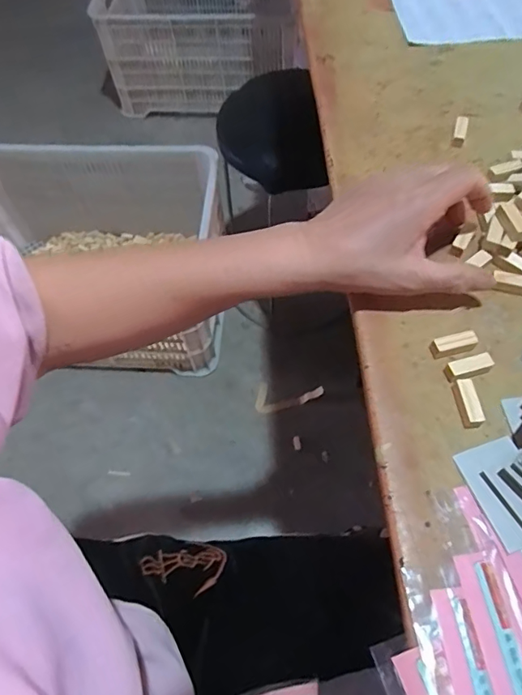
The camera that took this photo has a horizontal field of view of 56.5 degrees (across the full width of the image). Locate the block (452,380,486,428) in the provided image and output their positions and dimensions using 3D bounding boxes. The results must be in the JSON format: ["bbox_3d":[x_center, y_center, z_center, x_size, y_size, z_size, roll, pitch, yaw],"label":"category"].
[{"bbox_3d":[0.134,0.036,0.316,0.012,0.010,0.029,-8,60,0],"label":"block"}]

